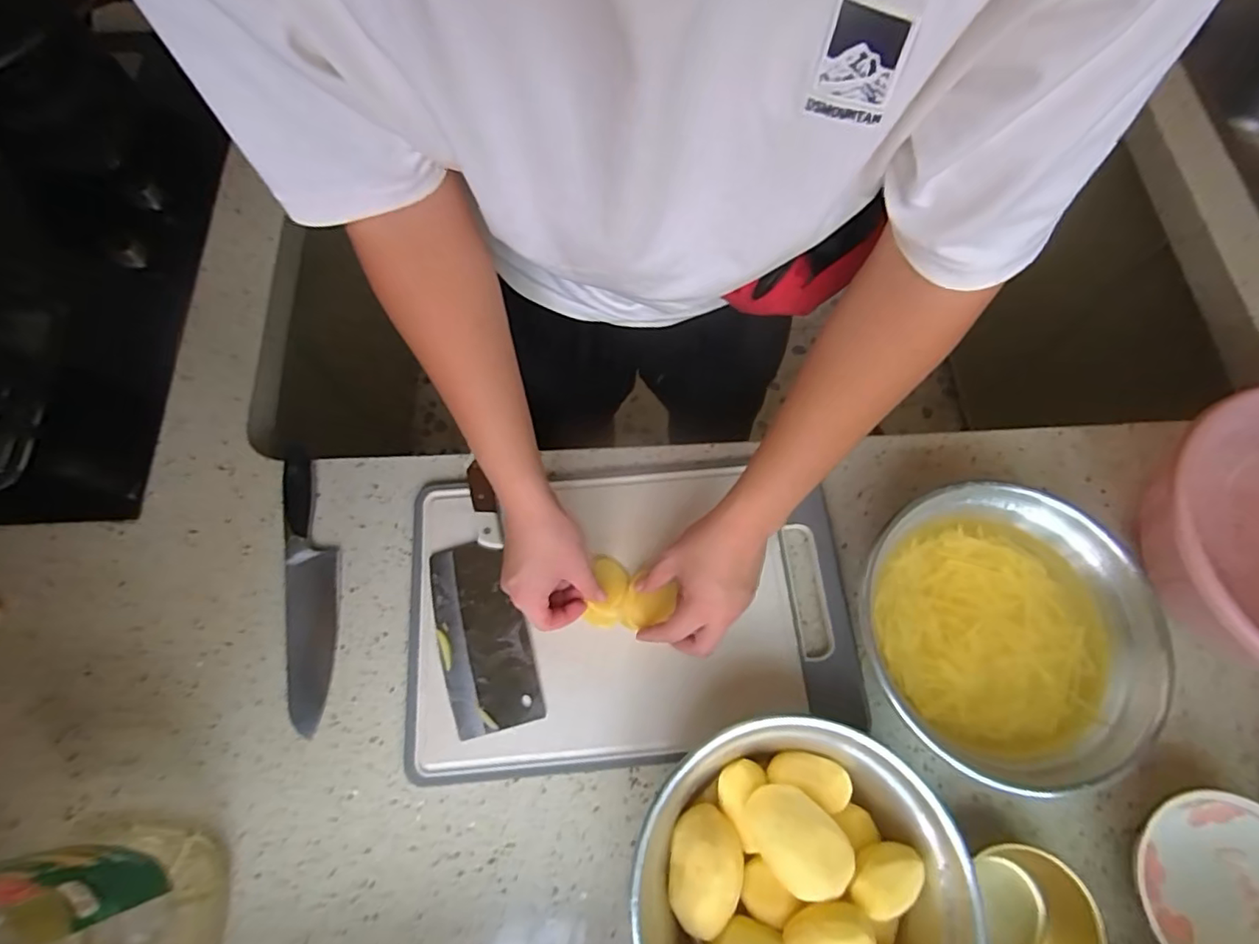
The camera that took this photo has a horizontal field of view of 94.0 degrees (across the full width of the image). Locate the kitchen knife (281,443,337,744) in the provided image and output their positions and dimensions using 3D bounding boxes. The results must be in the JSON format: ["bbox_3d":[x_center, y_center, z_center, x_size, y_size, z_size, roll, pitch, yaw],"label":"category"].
[{"bbox_3d":[-0.325,0.106,0.591,0.051,0.022,0.287,-11,71,-5],"label":"kitchen knife"}]

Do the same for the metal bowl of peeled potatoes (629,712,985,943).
[{"bbox_3d":[0.130,0.330,0.468,0.244,0.105,0.241,0,69,1],"label":"metal bowl of peeled potatoes"}]

